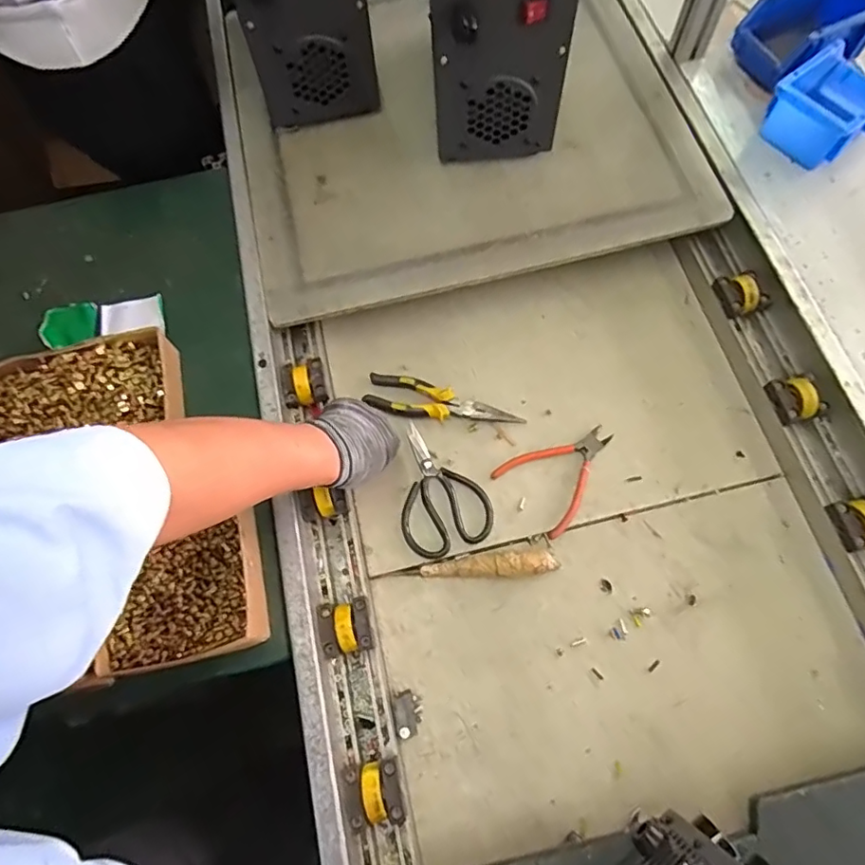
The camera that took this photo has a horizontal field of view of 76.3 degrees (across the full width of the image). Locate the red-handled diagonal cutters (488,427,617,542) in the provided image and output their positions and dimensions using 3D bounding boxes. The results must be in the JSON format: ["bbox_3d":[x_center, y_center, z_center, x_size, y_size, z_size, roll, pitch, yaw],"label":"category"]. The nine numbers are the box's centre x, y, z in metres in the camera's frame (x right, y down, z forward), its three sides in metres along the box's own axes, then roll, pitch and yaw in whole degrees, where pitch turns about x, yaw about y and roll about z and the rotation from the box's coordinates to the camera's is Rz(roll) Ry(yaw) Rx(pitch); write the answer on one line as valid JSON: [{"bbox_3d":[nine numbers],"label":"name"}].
[{"bbox_3d":[0.155,0.041,0.650,0.140,0.013,0.103,-40,72,-11],"label":"red-handled diagonal cutters"}]

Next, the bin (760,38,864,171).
[{"bbox_3d":[0.509,-0.417,0.699,0.161,0.070,0.107,-39,72,-12],"label":"bin"}]

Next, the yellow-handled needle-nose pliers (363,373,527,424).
[{"bbox_3d":[0.013,-0.038,0.689,0.188,0.021,0.051,6,70,6],"label":"yellow-handled needle-nose pliers"}]

